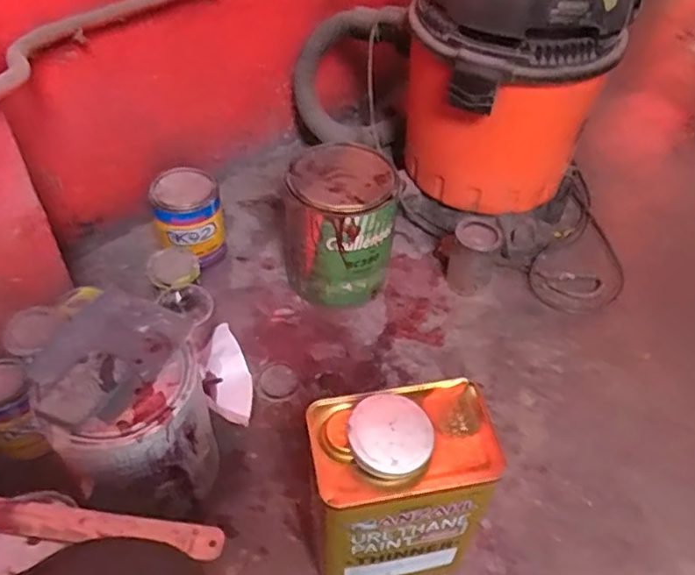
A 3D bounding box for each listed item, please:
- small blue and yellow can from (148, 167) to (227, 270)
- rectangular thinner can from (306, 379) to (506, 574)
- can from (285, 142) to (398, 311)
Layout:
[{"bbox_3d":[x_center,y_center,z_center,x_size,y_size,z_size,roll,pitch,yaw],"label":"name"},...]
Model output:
[{"bbox_3d":[-0.249,-0.105,1.001,0.105,0.131,0.109,1,47,-1],"label":"small blue and yellow can"},{"bbox_3d":[0.049,0.203,0.635,0.157,0.232,0.105,-7,48,-9],"label":"rectangular thinner can"},{"bbox_3d":[-0.009,-0.084,0.945,0.146,0.195,0.140,1,47,-1],"label":"can"}]

